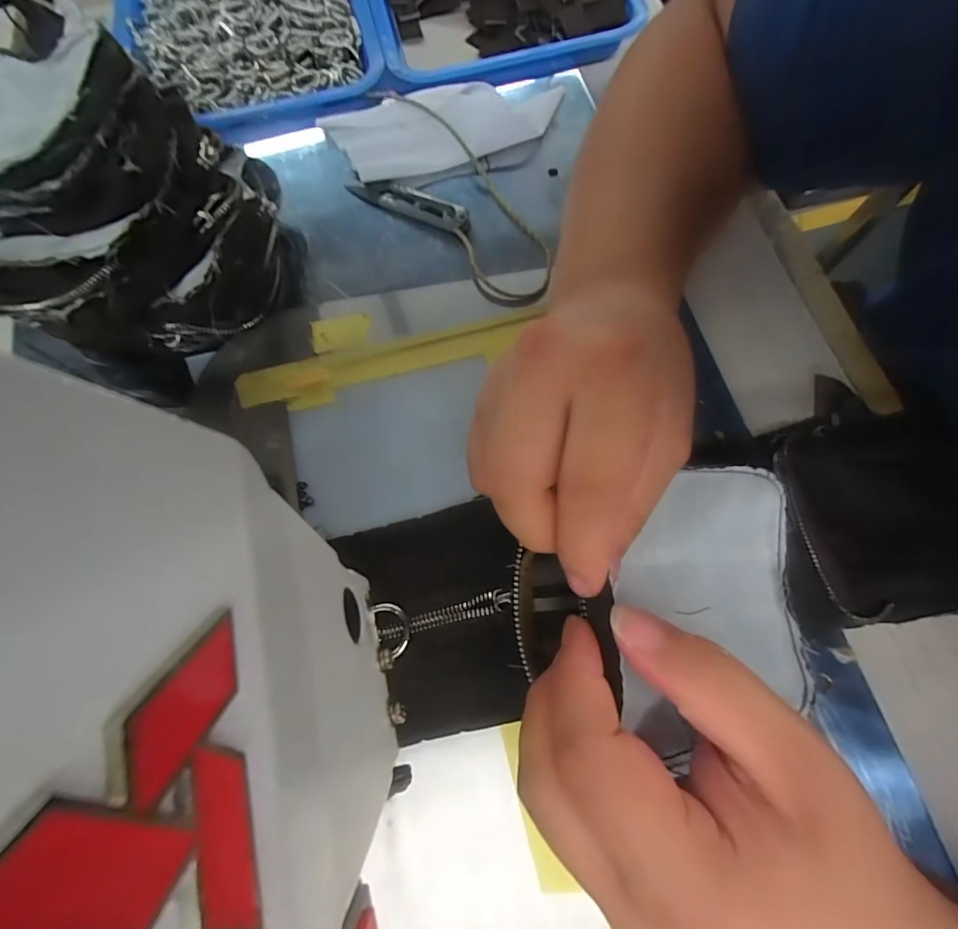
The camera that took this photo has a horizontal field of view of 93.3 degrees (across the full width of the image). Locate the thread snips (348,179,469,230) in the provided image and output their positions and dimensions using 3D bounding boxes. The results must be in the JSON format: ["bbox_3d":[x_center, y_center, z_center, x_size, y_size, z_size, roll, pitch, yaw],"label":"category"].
[{"bbox_3d":[-0.050,-0.196,0.331,0.099,0.012,0.023,26,75,10],"label":"thread snips"}]

